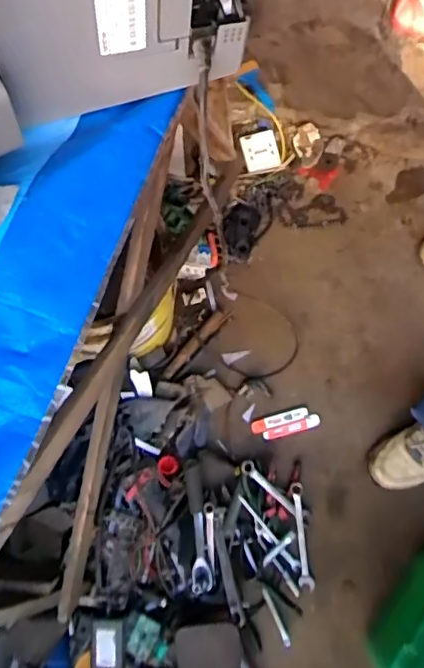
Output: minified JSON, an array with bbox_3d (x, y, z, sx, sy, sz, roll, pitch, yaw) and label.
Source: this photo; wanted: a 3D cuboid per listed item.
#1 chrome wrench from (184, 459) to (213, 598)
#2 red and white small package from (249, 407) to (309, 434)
[{"bbox_3d":[-0.028,0.363,1.081,0.035,0.036,0.246,-6,59,-1],"label":"chrome wrench"},{"bbox_3d":[0.140,0.178,1.165,0.120,0.015,0.027,-15,72,-4],"label":"red and white small package"}]

